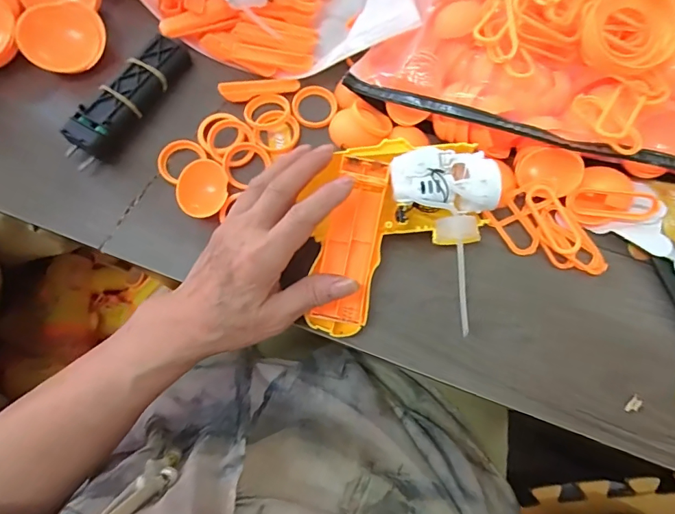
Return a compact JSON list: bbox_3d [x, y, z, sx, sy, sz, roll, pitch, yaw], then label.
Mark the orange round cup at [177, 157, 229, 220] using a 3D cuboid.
[{"bbox_3d":[-0.097,-0.048,0.307,0.031,0.018,0.041,13,74,4],"label":"orange round cup"}]

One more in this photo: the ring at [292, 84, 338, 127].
[{"bbox_3d":[-0.018,-0.120,0.339,0.034,0.005,0.038,22,75,6],"label":"ring"}]

